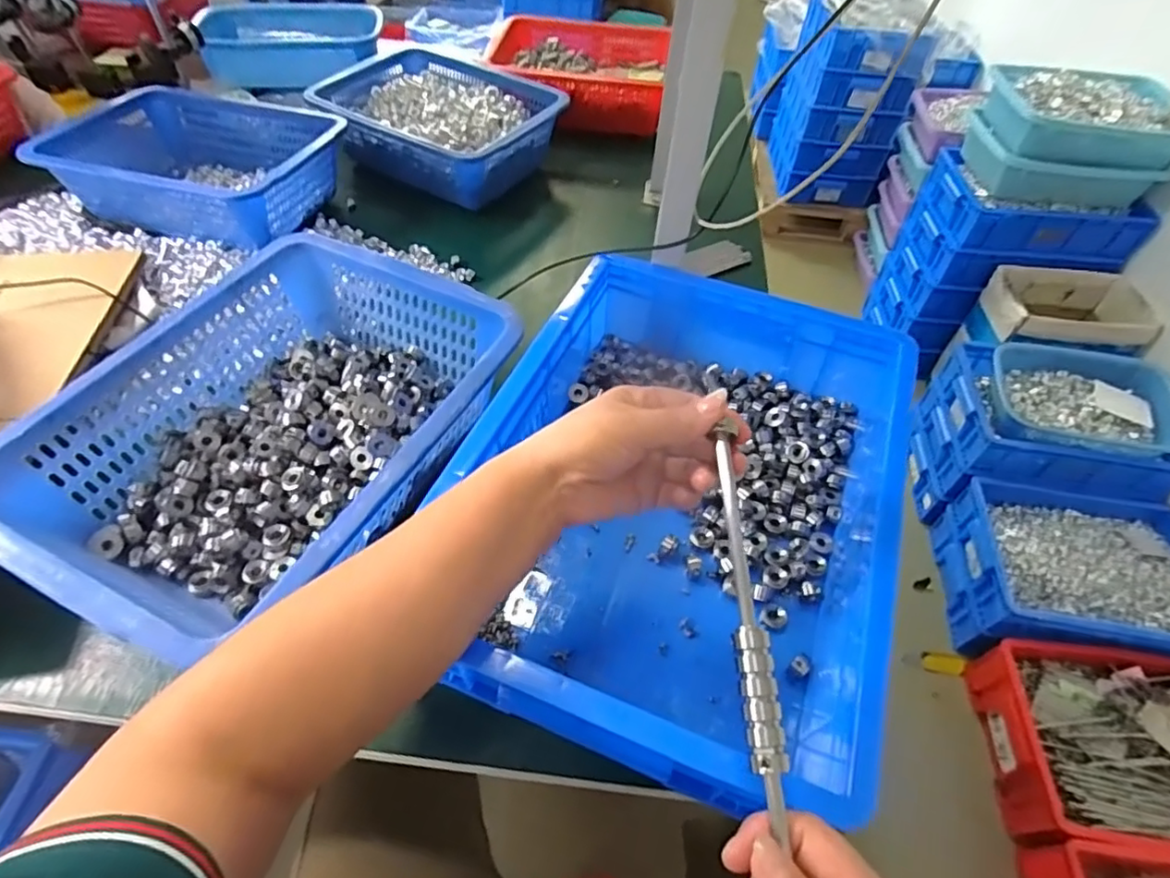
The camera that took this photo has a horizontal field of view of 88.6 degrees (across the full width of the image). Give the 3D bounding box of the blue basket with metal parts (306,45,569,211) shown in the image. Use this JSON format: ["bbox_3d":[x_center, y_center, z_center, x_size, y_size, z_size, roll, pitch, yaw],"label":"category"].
[{"bbox_3d":[-0.210,-0.453,0.869,0.321,0.086,0.235,27,55,16],"label":"blue basket with metal parts"}]

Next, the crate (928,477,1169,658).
[{"bbox_3d":[1.009,0.288,1.246,0.460,0.179,0.340,7,52,2],"label":"crate"}]

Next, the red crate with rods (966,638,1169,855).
[{"bbox_3d":[0.976,0.532,1.040,0.471,0.160,0.340,8,52,3],"label":"red crate with rods"}]

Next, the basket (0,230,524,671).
[{"bbox_3d":[-0.242,-0.007,0.494,0.277,0.095,0.362,24,54,14],"label":"basket"}]

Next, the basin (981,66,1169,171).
[{"bbox_3d":[1.142,-0.736,1.362,0.393,0.106,0.316,1,52,-3],"label":"basin"}]

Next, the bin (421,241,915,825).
[{"bbox_3d":[0.078,0.028,0.488,0.302,0.109,0.407,20,53,12],"label":"bin"}]

